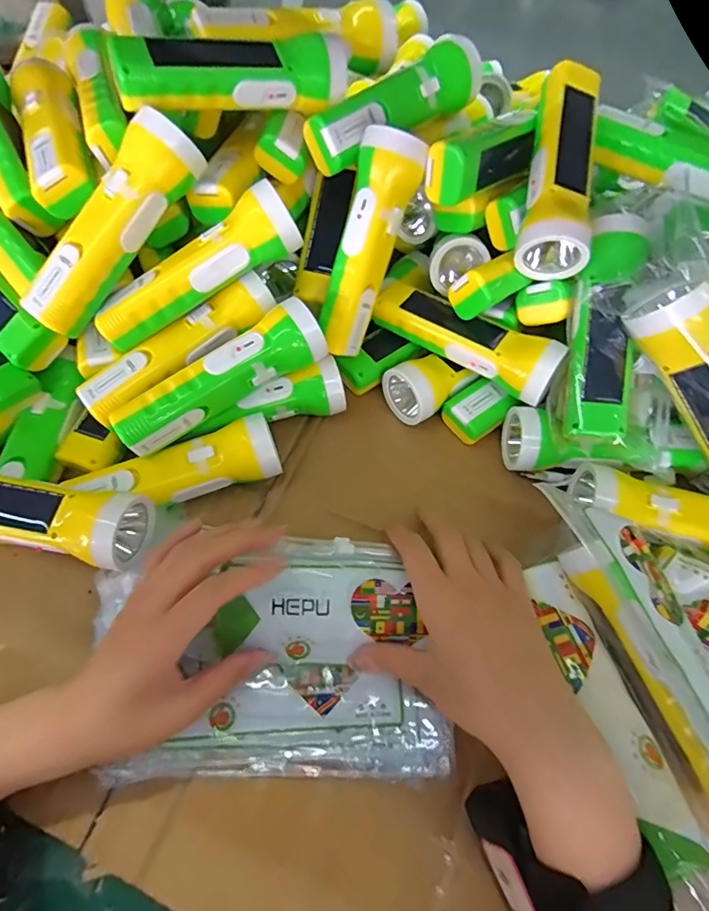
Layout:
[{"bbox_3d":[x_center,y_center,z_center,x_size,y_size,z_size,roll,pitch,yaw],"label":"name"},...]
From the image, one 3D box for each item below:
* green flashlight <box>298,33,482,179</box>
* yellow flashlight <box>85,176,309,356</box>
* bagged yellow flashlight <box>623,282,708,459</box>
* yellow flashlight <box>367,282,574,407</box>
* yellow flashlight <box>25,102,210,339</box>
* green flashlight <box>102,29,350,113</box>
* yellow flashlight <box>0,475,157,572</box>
[{"bbox_3d":[0.036,-0.293,0.390,0.177,0.050,0.046,-39,68,-21],"label":"green flashlight"},{"bbox_3d":[-0.120,-0.138,0.358,0.166,0.041,0.040,-32,65,4],"label":"yellow flashlight"},{"bbox_3d":[0.252,-0.041,0.332,0.044,0.054,0.169,-40,102,-21],"label":"bagged yellow flashlight"},{"bbox_3d":[0.094,-0.105,0.399,0.162,0.043,0.045,33,65,16],"label":"yellow flashlight"},{"bbox_3d":[-0.176,-0.165,0.344,0.043,0.042,0.169,37,93,18],"label":"yellow flashlight"},{"bbox_3d":[-0.088,-0.286,0.350,0.173,0.041,0.049,-23,64,-14],"label":"green flashlight"},{"bbox_3d":[-0.231,0.037,0.328,0.168,0.040,0.048,12,61,5],"label":"yellow flashlight"}]

